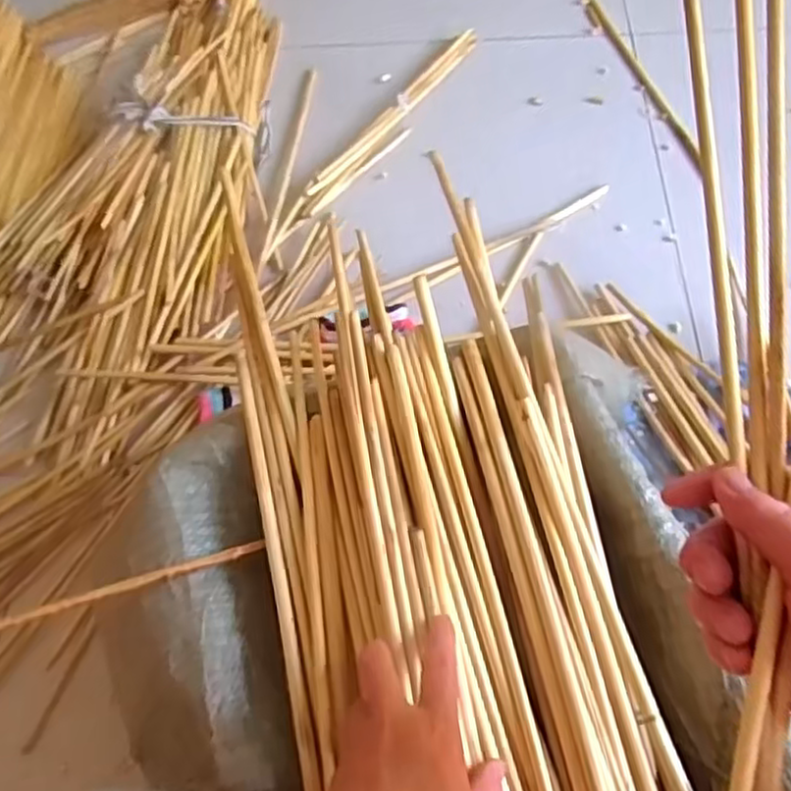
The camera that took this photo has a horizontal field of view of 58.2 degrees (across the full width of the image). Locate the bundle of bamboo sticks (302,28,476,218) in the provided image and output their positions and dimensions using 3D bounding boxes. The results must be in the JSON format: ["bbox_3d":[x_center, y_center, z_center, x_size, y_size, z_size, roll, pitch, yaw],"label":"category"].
[{"bbox_3d":[0.006,-0.428,1.087,0.057,0.031,0.449,37,68,0],"label":"bundle of bamboo sticks"}]

